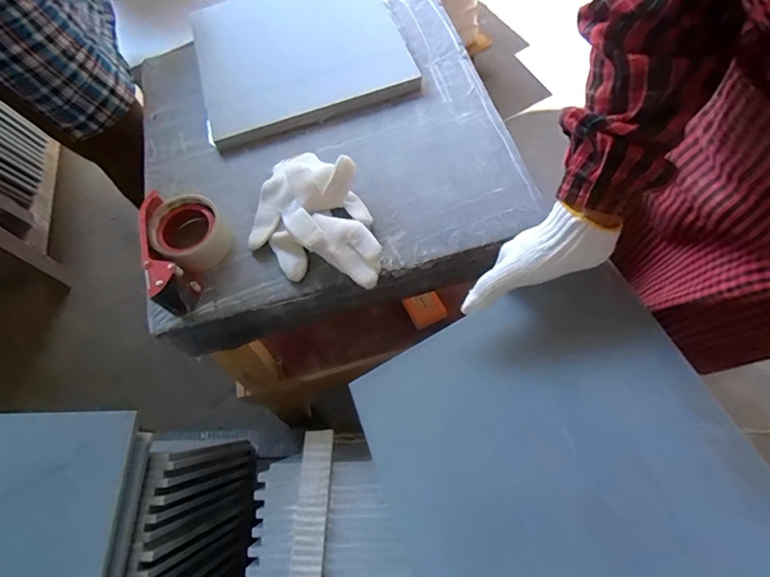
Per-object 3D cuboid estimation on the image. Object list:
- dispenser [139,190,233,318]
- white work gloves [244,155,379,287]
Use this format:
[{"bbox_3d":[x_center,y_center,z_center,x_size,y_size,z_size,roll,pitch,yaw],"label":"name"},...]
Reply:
[{"bbox_3d":[-0.237,-0.051,0.534,0.099,0.057,0.137,-22,64,-9],"label":"dispenser"},{"bbox_3d":[-0.078,-0.099,0.540,0.168,0.049,0.180,8,63,6],"label":"white work gloves"}]

